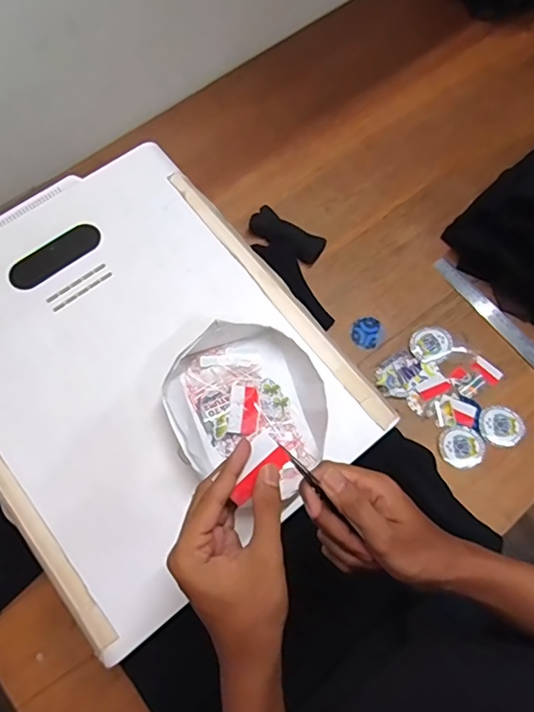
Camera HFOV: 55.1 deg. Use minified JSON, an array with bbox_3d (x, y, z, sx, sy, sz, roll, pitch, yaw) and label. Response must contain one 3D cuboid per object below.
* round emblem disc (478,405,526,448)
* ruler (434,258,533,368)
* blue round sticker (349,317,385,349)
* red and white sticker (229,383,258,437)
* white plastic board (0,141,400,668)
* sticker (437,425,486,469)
[{"bbox_3d":[0.346,0.102,0.753,0.067,0.011,0.056,9,70,1],"label":"round emblem disc"},{"bbox_3d":[0.384,-0.034,0.802,0.031,0.010,0.324,-37,74,-9],"label":"ruler"},{"bbox_3d":[0.158,-0.037,0.806,0.053,0.004,0.051,0,72,1],"label":"blue round sticker"},{"bbox_3d":[-0.027,0.059,0.571,0.030,0.008,0.058,10,67,-14],"label":"red and white sticker"},{"bbox_3d":[-0.160,-0.001,0.602,0.400,0.028,0.500,-37,75,-14],"label":"white plastic board"},{"bbox_3d":[0.283,0.131,0.742,0.066,0.006,0.061,1,70,-2],"label":"sticker"}]

